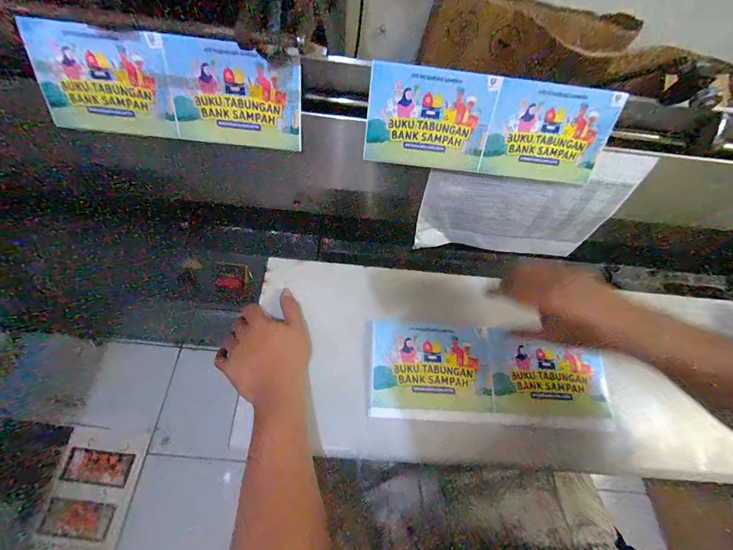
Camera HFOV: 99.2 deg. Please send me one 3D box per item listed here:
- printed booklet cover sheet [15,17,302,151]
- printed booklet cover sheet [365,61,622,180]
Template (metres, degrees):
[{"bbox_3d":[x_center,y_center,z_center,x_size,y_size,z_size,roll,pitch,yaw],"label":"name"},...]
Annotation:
[{"bbox_3d":[-0.230,-0.220,0.372,0.298,0.106,0.006,5,30,-4],"label":"printed booklet cover sheet"},{"bbox_3d":[0.154,-0.186,0.392,0.303,0.108,0.005,5,29,-3],"label":"printed booklet cover sheet"}]

